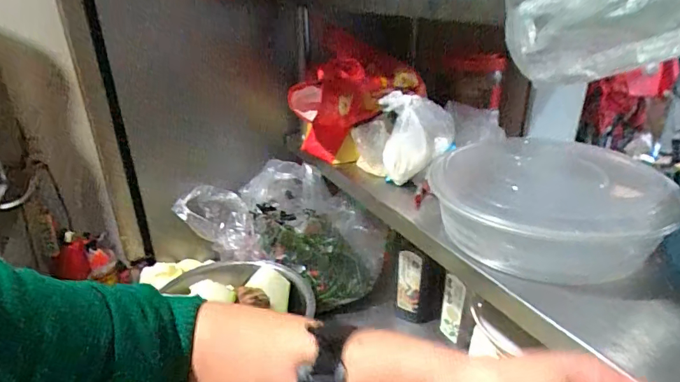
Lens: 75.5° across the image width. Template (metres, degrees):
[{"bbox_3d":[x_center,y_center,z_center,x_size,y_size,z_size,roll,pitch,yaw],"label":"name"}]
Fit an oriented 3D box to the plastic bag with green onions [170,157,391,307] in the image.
[{"bbox_3d":[-0.128,0.076,0.897,0.429,0.247,0.130,7,26,16],"label":"plastic bag with green onions"}]

